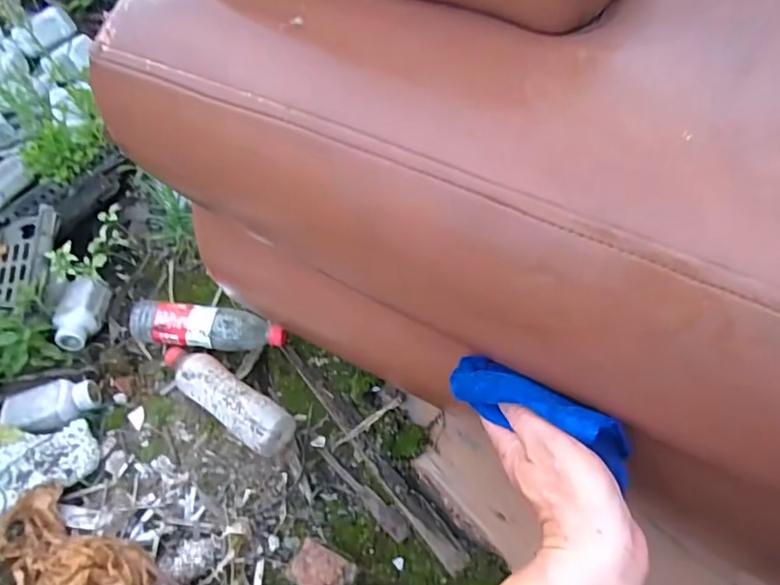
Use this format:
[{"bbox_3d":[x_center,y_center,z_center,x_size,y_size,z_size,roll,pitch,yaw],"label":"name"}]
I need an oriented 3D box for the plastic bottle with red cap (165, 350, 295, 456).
[{"bbox_3d":[-0.235,0.143,0.761,0.225,0.063,0.062,32,68,18],"label":"plastic bottle with red cap"}]

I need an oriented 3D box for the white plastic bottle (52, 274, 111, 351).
[{"bbox_3d":[-0.488,0.035,0.855,0.063,0.049,0.122,-7,62,-1],"label":"white plastic bottle"}]

